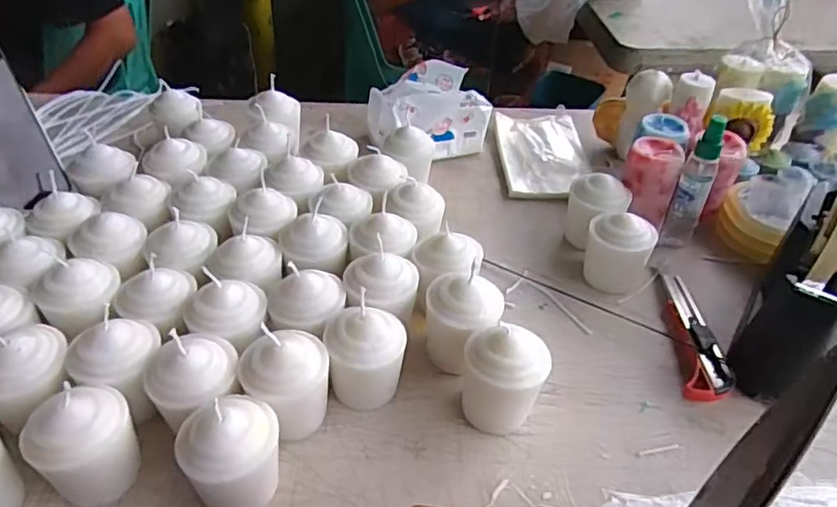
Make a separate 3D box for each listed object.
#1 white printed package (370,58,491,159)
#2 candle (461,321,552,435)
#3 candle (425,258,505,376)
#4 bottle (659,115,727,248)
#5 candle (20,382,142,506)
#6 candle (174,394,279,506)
[{"bbox_3d":[0.011,-0.168,0.702,0.129,0.076,0.085,-11,44,-15],"label":"white printed package"},{"bbox_3d":[0.058,0.089,0.412,0.056,0.076,0.054,12,43,10],"label":"candle"},{"bbox_3d":[0.033,0.049,0.452,0.051,0.075,0.050,1,42,-1],"label":"candle"},{"bbox_3d":[0.265,-0.065,0.567,0.029,0.133,0.029,26,47,24],"label":"bottle"},{"bbox_3d":[-0.200,0.117,0.362,0.054,0.077,0.045,-33,53,-33],"label":"candle"},{"bbox_3d":[-0.110,0.129,0.357,0.054,0.077,0.049,-13,44,-16],"label":"candle"}]

